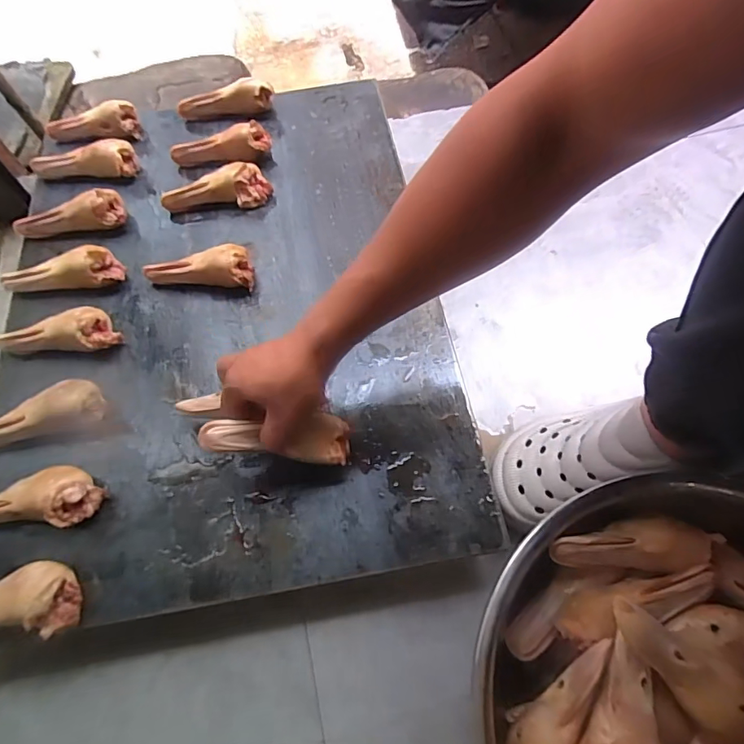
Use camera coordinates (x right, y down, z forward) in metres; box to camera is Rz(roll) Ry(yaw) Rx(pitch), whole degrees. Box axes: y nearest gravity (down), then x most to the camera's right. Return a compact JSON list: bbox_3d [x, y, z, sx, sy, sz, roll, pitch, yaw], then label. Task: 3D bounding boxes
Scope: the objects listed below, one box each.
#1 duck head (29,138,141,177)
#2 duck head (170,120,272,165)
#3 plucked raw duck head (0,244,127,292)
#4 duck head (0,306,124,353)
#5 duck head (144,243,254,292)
[{"bbox_3d":[-0.383,-0.283,0.652,0.137,0.047,0.038,-1,63,2],"label":"duck head"},{"bbox_3d":[-0.202,-0.298,0.649,0.132,0.048,0.030,-6,63,0],"label":"duck head"},{"bbox_3d":[-0.358,-0.117,0.562,0.131,0.049,0.032,-1,63,2],"label":"plucked raw duck head"},{"bbox_3d":[-0.341,-0.046,0.531,0.126,0.045,0.048,-1,63,2],"label":"duck head"},{"bbox_3d":[-0.202,-0.124,0.567,0.135,0.039,0.045,5,63,6],"label":"duck head"}]

